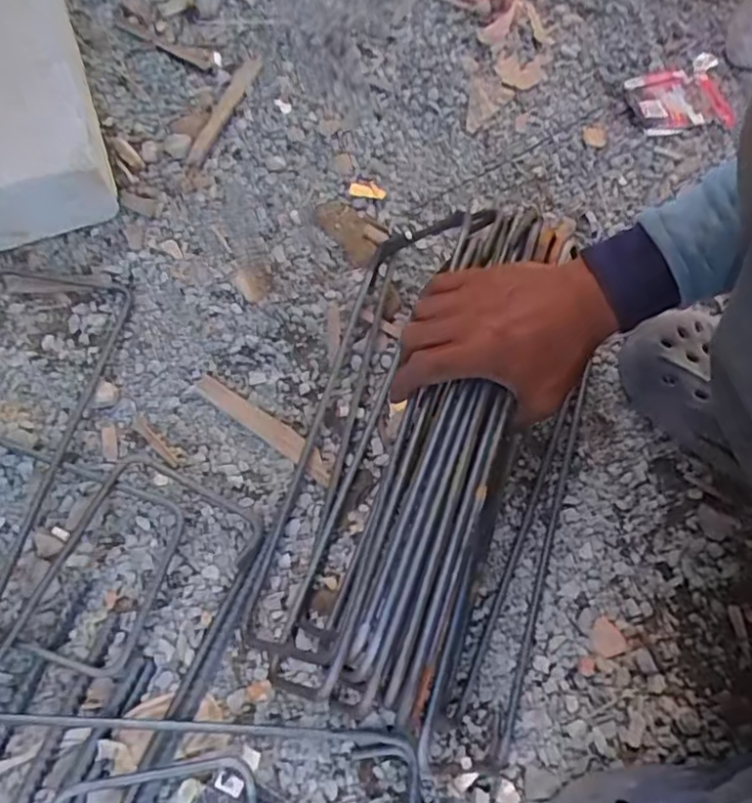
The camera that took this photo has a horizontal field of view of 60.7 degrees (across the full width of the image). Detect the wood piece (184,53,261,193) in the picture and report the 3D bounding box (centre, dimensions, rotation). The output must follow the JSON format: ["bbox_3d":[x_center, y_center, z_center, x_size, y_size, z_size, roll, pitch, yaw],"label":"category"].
[{"bbox_3d":[-0.165,-0.304,0.680,0.025,0.010,0.193,14,66,4],"label":"wood piece"}]

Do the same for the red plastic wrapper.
[{"bbox_3d":[0.338,-0.345,0.715,0.123,0.009,0.107,-8,66,-6],"label":"red plastic wrapper"}]

